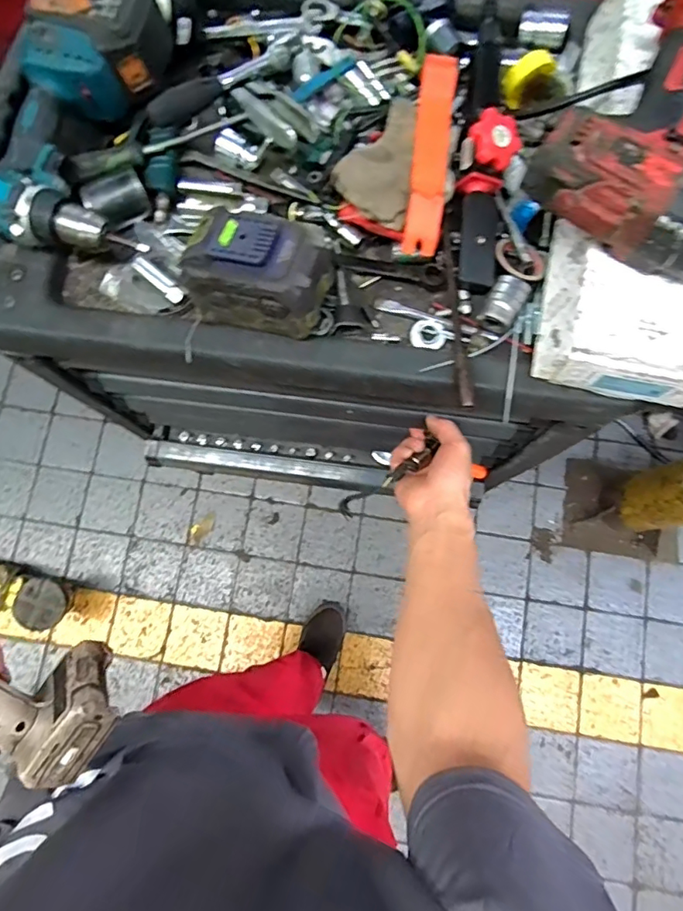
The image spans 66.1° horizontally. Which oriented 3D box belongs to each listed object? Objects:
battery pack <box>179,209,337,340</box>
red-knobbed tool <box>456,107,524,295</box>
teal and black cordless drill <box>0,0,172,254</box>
[{"bbox_3d":[-0.074,-0.166,0.472,0.122,0.069,0.085,16,79,5],"label":"battery pack"},{"bbox_3d":[0.136,-0.239,0.499,0.046,0.035,0.156,6,99,3],"label":"red-knobbed tool"},{"bbox_3d":[-0.263,-0.326,0.500,0.156,0.073,0.264,3,78,3],"label":"teal and black cordless drill"}]

